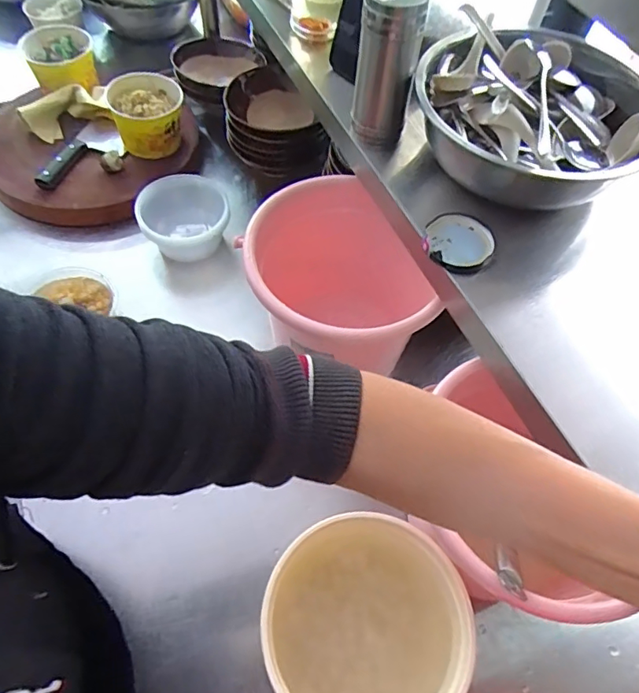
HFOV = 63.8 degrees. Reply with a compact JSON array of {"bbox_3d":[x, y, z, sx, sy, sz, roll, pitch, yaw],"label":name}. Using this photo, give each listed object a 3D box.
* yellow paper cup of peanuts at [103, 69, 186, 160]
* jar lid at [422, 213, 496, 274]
[{"bbox_3d":[-0.292,-0.390,0.885,0.115,0.106,0.121,2,59,-3],"label":"yellow paper cup of peanuts"},{"bbox_3d":[0.141,-0.107,0.514,0.067,0.020,0.068,2,59,-3],"label":"jar lid"}]

